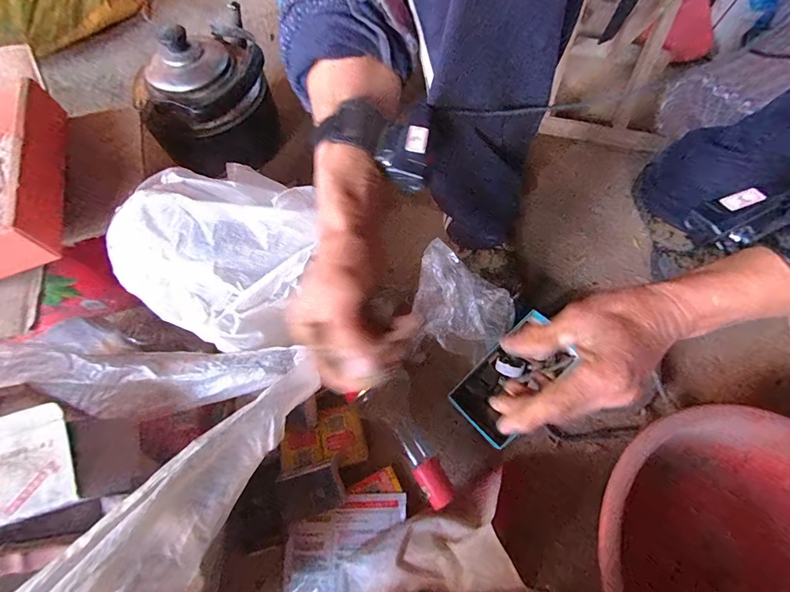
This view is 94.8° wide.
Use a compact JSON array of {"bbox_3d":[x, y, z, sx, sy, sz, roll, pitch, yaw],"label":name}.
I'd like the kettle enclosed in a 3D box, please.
[{"bbox_3d":[-0.304,-0.320,0.619,0.196,0.193,0.188,-25,72,-9],"label":"kettle"}]

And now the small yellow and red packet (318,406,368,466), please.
[{"bbox_3d":[-0.071,0.189,0.491,0.054,0.020,0.072,-16,70,-6],"label":"small yellow and red packet"}]

